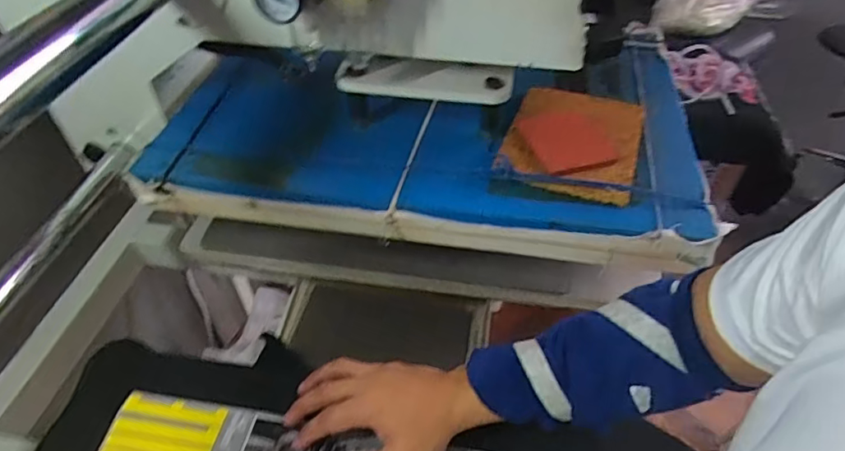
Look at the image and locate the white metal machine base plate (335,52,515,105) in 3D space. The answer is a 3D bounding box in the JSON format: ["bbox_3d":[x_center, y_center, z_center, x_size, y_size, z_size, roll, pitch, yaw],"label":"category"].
[{"bbox_3d":[0.001,-0.153,0.541,0.180,0.044,0.021,2,46,3],"label":"white metal machine base plate"}]

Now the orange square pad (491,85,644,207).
[{"bbox_3d":[0.167,-0.099,0.580,0.135,0.014,0.175,17,48,13],"label":"orange square pad"}]

